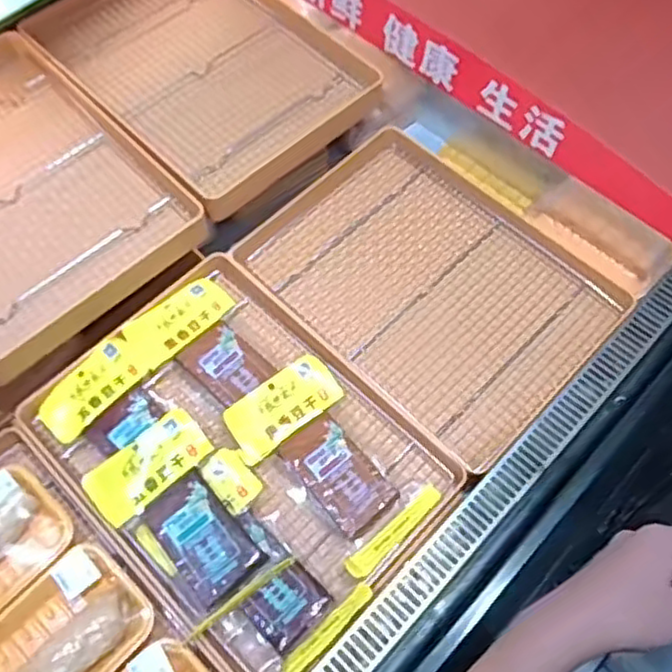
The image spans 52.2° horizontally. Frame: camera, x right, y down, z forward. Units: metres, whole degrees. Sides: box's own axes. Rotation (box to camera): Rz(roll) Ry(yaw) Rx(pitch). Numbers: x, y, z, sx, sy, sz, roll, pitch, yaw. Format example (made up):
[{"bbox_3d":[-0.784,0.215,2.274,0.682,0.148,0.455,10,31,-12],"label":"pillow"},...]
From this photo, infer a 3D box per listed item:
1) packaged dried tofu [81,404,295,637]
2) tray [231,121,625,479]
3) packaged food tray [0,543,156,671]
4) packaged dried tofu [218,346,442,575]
[{"bbox_3d":[-0.148,0.178,0.675,0.118,0.024,0.194,-36,65,-16],"label":"packaged dried tofu"},{"bbox_3d":[0.110,-0.067,0.846,0.300,0.046,0.399,-40,66,-18],"label":"tray"},{"bbox_3d":[-0.268,0.286,0.636,0.121,0.051,0.173,36,68,20],"label":"packaged food tray"},{"bbox_3d":[-0.006,0.130,0.717,0.123,0.036,0.214,-36,65,-16],"label":"packaged dried tofu"}]

